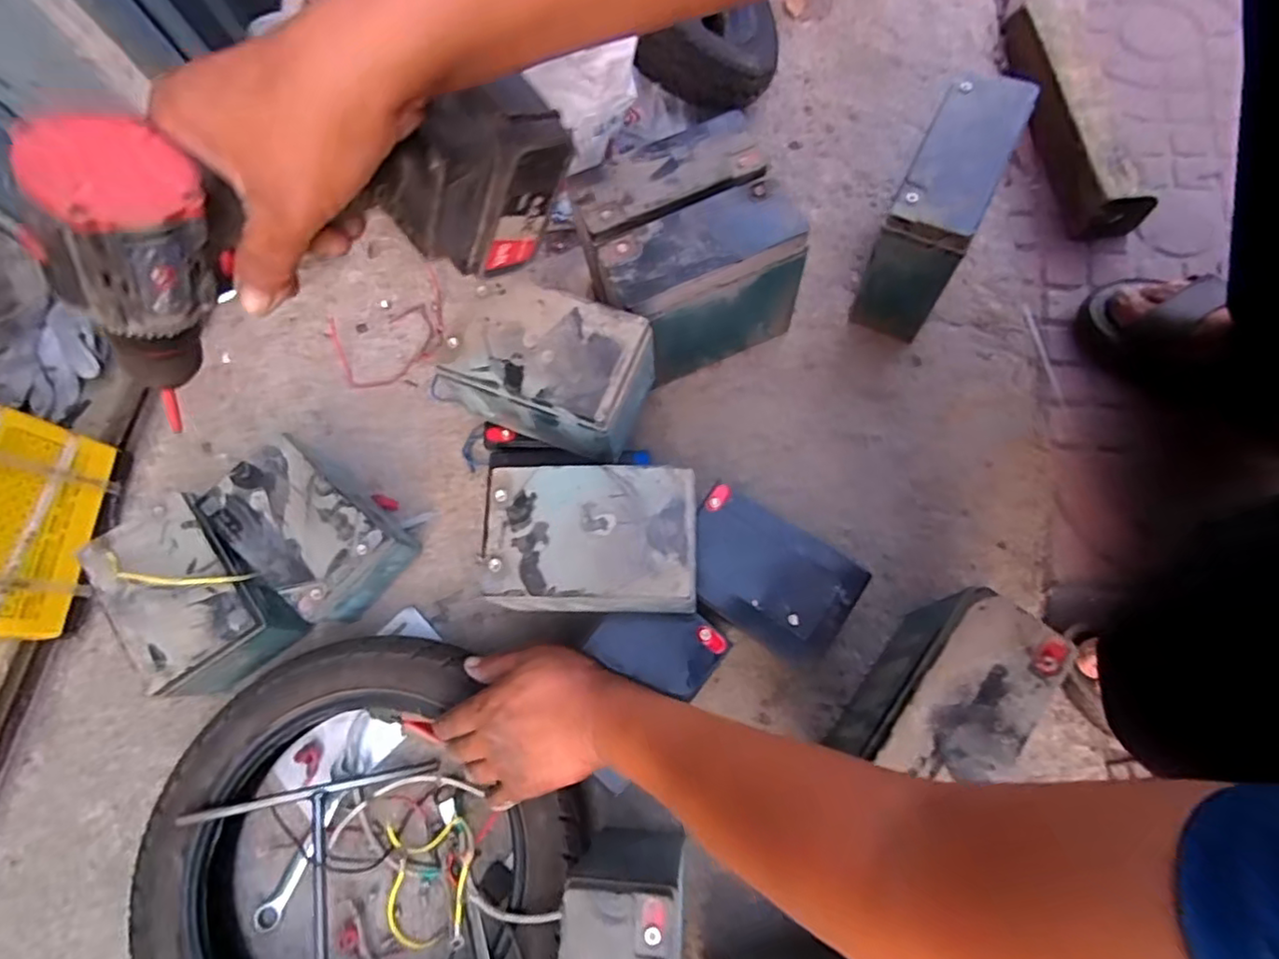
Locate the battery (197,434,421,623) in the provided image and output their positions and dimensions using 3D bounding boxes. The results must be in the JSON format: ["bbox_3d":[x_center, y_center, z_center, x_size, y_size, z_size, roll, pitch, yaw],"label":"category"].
[{"bbox_3d":[-0.296,0.047,0.584,0.147,0.099,0.105,40,79,13],"label":"battery"}]

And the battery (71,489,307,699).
[{"bbox_3d":[-0.390,0.101,0.567,0.108,0.102,0.152,-36,76,-8],"label":"battery"}]

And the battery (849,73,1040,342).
[{"bbox_3d":[0.287,-0.258,0.621,0.076,0.174,0.185,27,77,10],"label":"battery"}]

